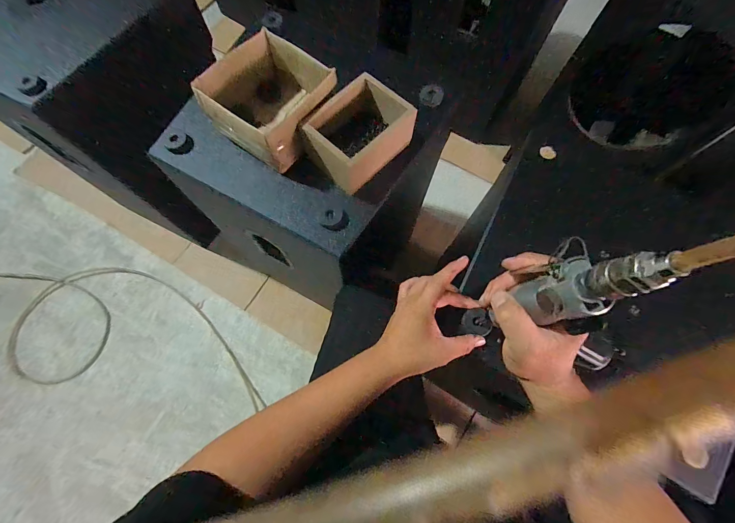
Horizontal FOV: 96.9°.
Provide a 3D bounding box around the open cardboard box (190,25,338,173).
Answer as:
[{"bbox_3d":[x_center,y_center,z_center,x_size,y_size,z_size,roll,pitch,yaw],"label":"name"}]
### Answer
[{"bbox_3d":[-0.147,-0.243,0.511,0.153,0.106,0.161,32,74,10],"label":"open cardboard box"}]

